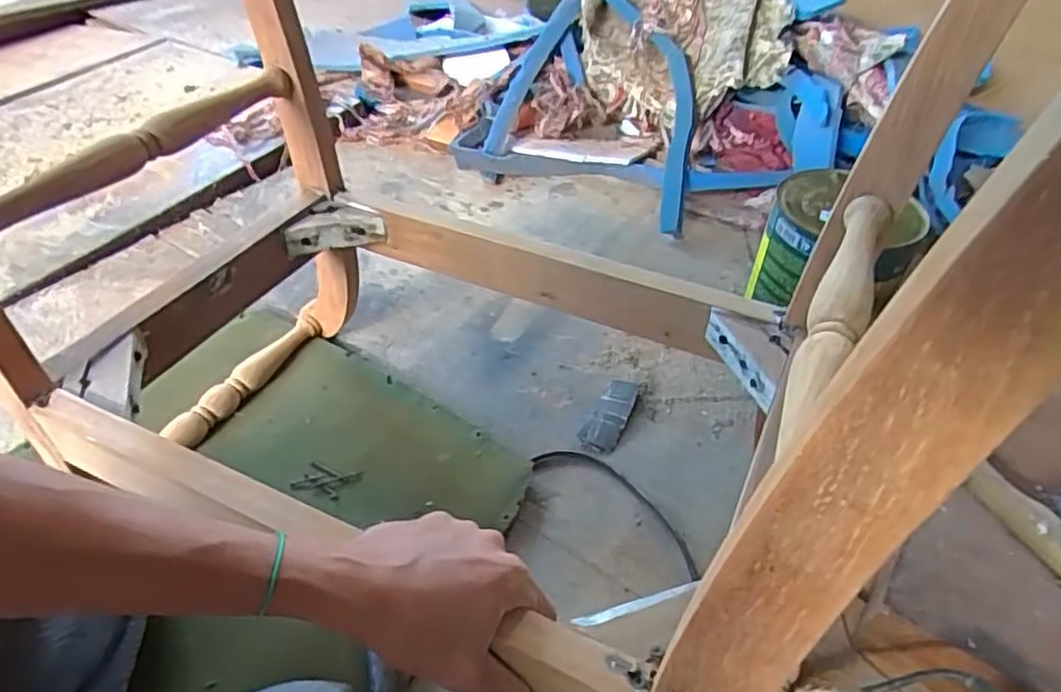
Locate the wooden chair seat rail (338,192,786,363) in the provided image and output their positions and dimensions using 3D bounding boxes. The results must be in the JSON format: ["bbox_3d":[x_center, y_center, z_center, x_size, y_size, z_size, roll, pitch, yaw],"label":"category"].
[{"bbox_3d":[0.014,-0.067,0.654,0.408,0.063,0.025,20,44,17],"label":"wooden chair seat rail"}]

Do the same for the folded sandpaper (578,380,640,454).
[{"bbox_3d":[0.093,0.079,0.808,0.041,0.010,0.116,18,46,17],"label":"folded sandpaper"}]

